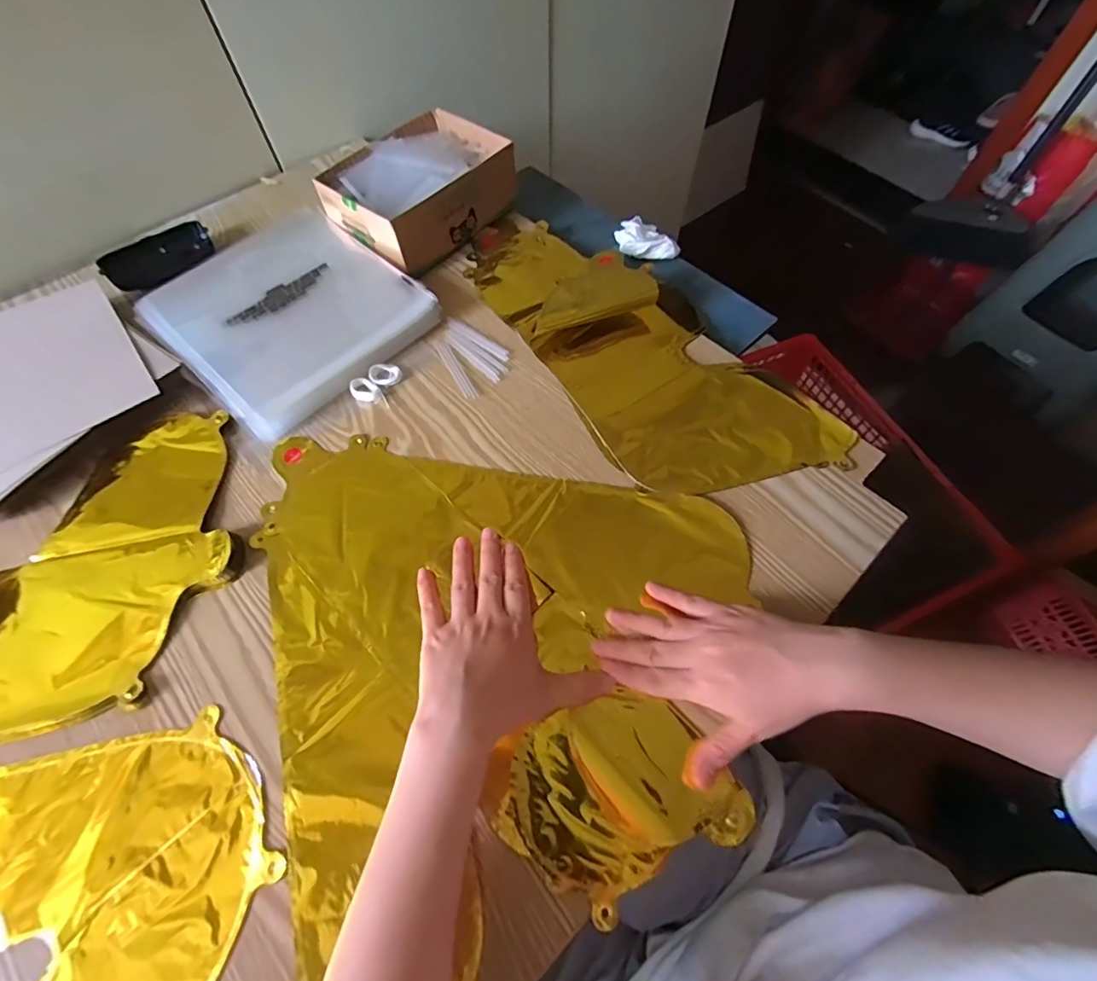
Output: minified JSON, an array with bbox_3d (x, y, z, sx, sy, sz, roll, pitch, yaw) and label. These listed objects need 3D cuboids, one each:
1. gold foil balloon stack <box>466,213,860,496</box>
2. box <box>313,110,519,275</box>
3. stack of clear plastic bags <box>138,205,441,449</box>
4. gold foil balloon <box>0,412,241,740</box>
[{"bbox_3d":[0.078,-0.158,0.493,0.188,0.025,0.414,-32,67,-15],"label":"gold foil balloon stack"},{"bbox_3d":[-0.143,-0.338,0.569,0.147,0.072,0.197,36,69,18],"label":"box"},{"bbox_3d":[-0.258,-0.178,0.507,0.213,0.029,0.210,39,70,18],"label":"stack of clear plastic bags"},{"bbox_3d":[-0.420,0.113,0.360,0.413,0.018,0.225,-34,67,-15],"label":"gold foil balloon"}]

